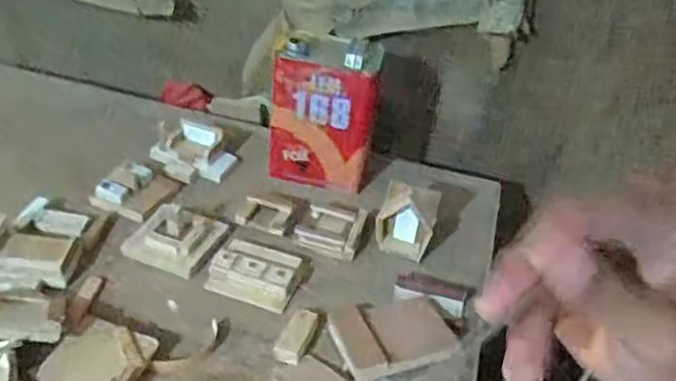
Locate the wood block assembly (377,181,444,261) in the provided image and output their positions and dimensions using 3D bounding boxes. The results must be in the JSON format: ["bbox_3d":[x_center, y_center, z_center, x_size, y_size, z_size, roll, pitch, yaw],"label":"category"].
[{"bbox_3d":[0.109,0.046,1.023,0.084,0.084,0.088,15,38,11],"label":"wood block assembly"}]

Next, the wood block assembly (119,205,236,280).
[{"bbox_3d":[-0.236,0.060,0.968,0.121,0.036,0.124,17,38,13],"label":"wood block assembly"}]

